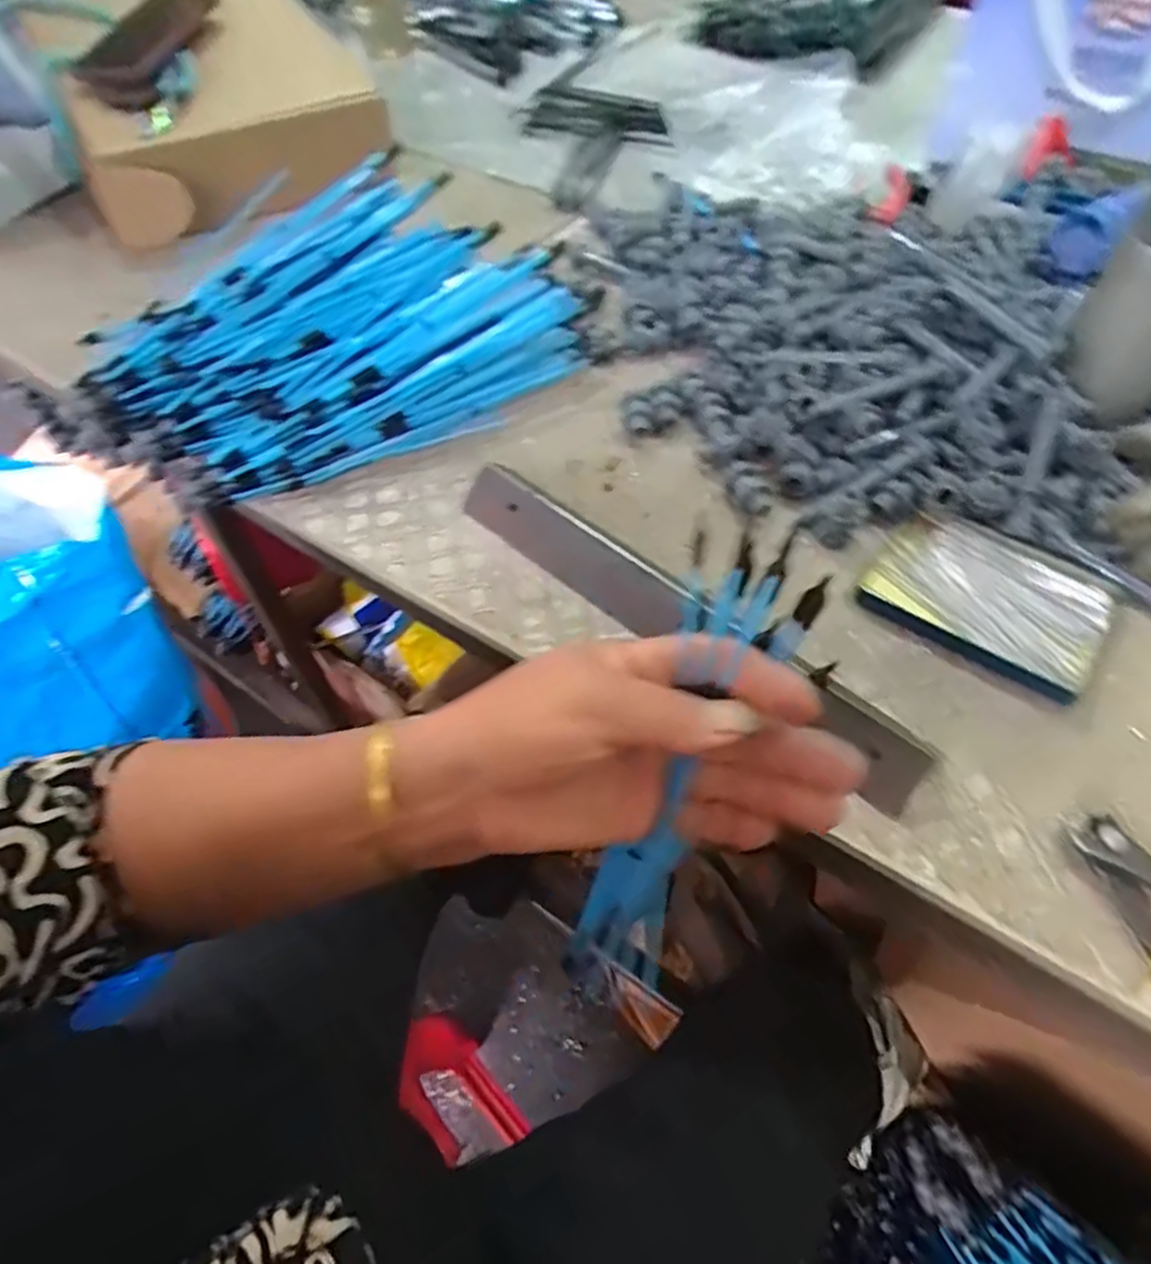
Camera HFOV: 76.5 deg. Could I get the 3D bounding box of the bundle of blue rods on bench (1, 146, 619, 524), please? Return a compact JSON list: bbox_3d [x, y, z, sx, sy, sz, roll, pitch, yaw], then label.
[{"bbox_3d":[-0.164,-0.214,0.526,0.377,0.050,0.220,-39,83,-16],"label":"bundle of blue rods on bench"}]

